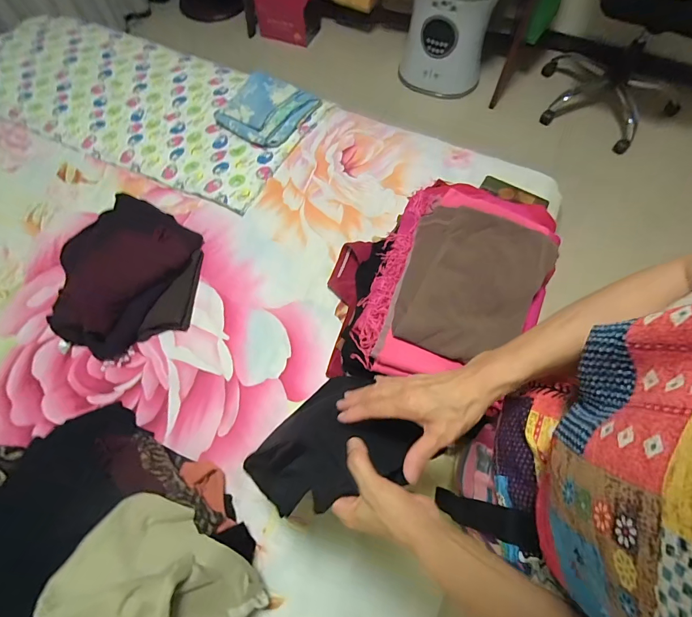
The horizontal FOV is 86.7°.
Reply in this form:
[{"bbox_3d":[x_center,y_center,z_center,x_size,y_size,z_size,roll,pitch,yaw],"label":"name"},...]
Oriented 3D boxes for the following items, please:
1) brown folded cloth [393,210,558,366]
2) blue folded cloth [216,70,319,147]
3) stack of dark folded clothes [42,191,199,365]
[{"bbox_3d":[0.207,-0.041,0.591,0.218,0.045,0.251,17,68,8],"label":"brown folded cloth"},{"bbox_3d":[-0.216,-0.533,0.979,0.206,0.053,0.218,30,70,13],"label":"blue folded cloth"},{"bbox_3d":[-0.459,-0.098,0.782,0.270,0.083,0.377,0,67,1],"label":"stack of dark folded clothes"}]

